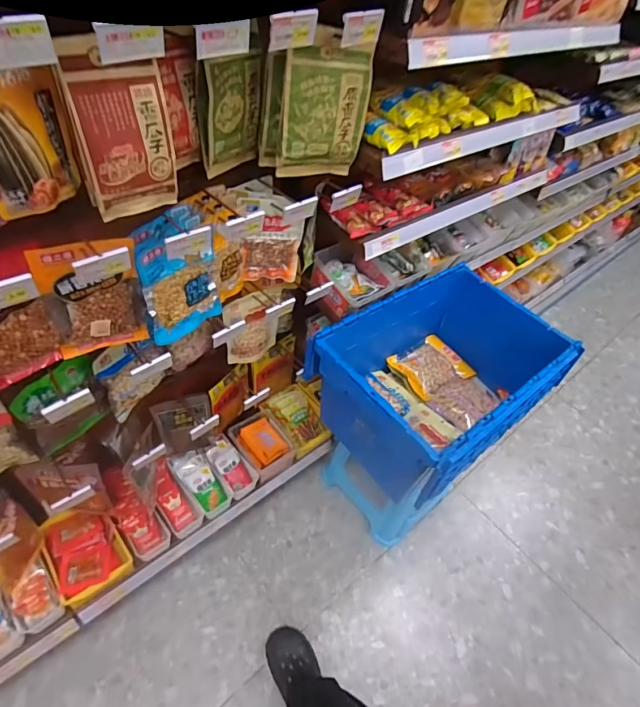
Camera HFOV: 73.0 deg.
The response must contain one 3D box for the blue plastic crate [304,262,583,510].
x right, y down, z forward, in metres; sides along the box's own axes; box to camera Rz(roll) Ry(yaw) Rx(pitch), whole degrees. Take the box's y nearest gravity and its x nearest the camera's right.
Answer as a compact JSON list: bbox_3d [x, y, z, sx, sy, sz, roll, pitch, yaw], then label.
[{"bbox_3d":[0.316,0.062,1.145,0.552,0.293,0.416,-26,56,-29],"label":"blue plastic crate"}]

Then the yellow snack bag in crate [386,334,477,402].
[{"bbox_3d":[0.337,0.036,1.301,0.212,0.019,0.170,-24,55,-27],"label":"yellow snack bag in crate"}]

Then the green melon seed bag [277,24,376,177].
[{"bbox_3d":[0.008,-0.452,0.811,0.169,0.234,0.055,-5,49,-14],"label":"green melon seed bag"}]

